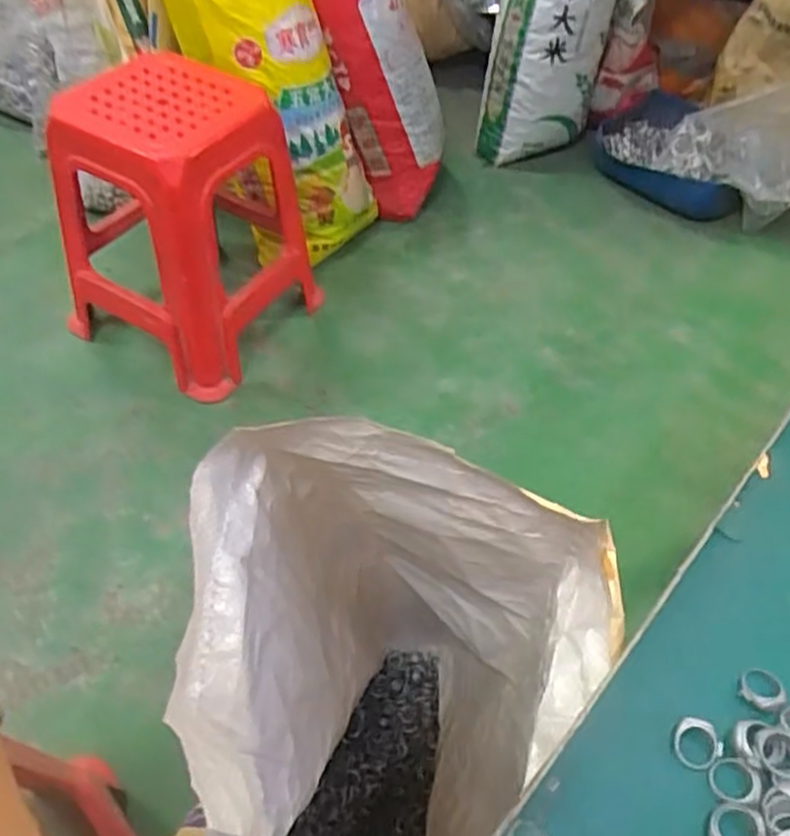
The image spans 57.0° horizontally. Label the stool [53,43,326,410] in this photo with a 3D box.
[{"bbox_3d":[-0.393,-0.395,1.450,0.421,0.473,0.421,28,54,17],"label":"stool"}]

